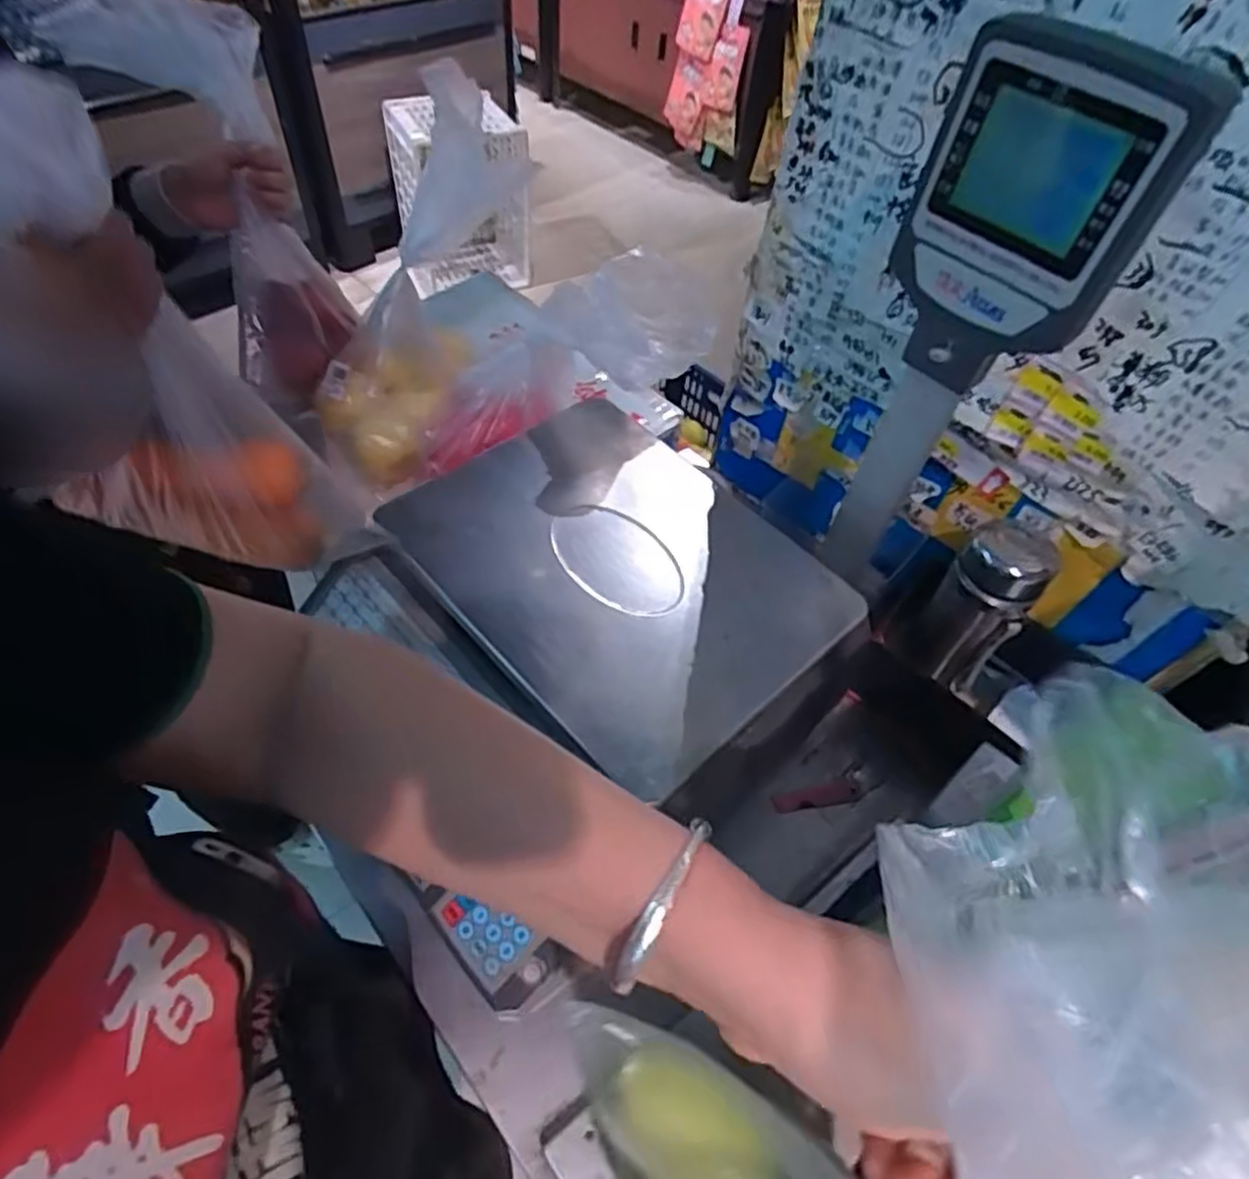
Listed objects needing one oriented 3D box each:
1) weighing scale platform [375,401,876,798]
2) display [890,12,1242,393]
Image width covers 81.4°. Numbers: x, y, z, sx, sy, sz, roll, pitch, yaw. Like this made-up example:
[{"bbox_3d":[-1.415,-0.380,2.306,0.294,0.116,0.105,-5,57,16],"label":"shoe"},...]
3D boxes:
[{"bbox_3d":[-0.007,-0.019,0.596,0.256,0.023,0.334,-35,63,-27],"label":"weighing scale platform"},{"bbox_3d":[0.221,-0.205,0.416,0.121,0.178,0.032,36,58,21],"label":"display"}]

